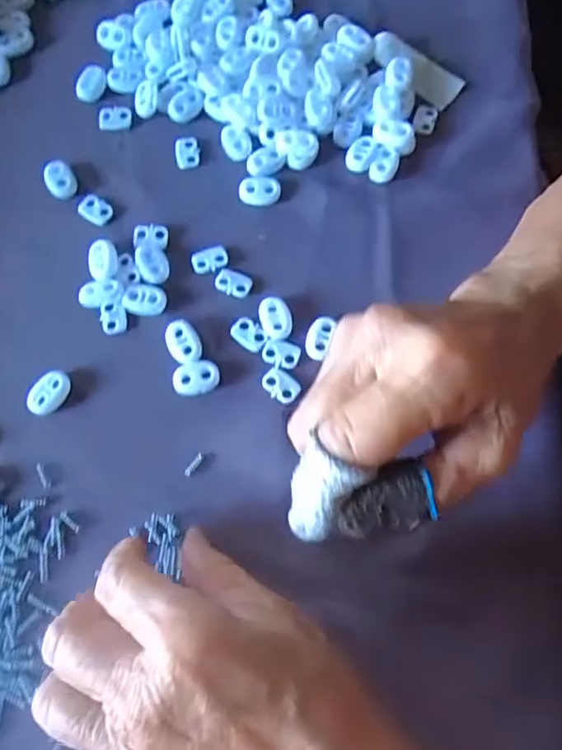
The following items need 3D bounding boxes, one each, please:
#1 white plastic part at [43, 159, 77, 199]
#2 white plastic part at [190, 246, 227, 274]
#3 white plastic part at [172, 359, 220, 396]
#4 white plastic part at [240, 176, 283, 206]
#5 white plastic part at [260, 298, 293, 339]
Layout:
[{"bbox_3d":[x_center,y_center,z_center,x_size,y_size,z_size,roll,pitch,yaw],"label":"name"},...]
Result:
[{"bbox_3d":[-0.123,-0.109,0.308,0.016,0.006,0.023,-25,74,-9],"label":"white plastic part"},{"bbox_3d":[-0.038,-0.062,0.295,0.019,0.004,0.014,-10,72,-4],"label":"white plastic part"},{"bbox_3d":[-0.042,0.001,0.275,0.023,0.006,0.016,-8,72,-4],"label":"white plastic part"},{"bbox_3d":[-0.012,-0.102,0.305,0.023,0.005,0.016,7,72,2],"label":"white plastic part"},{"bbox_3d":[-0.003,-0.029,0.284,0.015,0.005,0.022,-15,73,-6],"label":"white plastic part"}]

